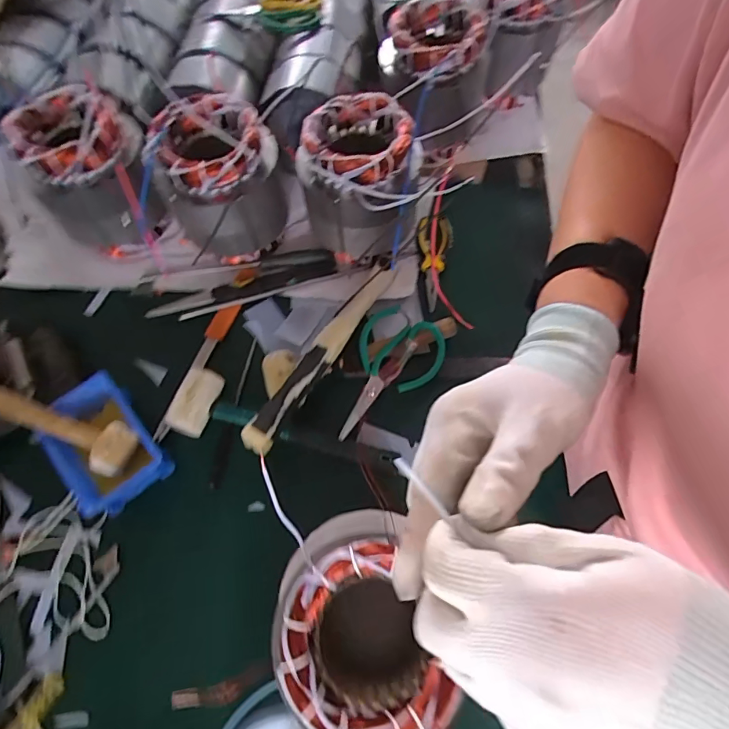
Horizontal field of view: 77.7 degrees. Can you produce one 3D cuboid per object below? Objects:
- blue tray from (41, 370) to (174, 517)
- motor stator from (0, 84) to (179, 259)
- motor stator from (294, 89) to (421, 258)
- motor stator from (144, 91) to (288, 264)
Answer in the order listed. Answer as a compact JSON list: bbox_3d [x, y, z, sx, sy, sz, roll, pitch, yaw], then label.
[{"bbox_3d":[-0.310,0.095,0.543,0.107,0.046,0.153,-30,72,-14],"label":"blue tray"},{"bbox_3d":[-0.361,-0.253,0.617,0.143,0.164,0.152,-22,70,-11],"label":"motor stator"},{"bbox_3d":[-0.007,-0.227,0.599,0.136,0.182,0.149,0,67,-1],"label":"motor stator"},{"bbox_3d":[-0.187,-0.240,0.609,0.148,0.167,0.136,-17,70,-9],"label":"motor stator"}]

